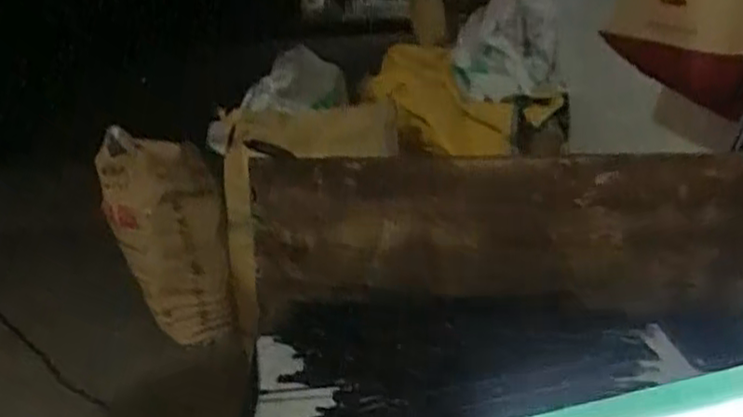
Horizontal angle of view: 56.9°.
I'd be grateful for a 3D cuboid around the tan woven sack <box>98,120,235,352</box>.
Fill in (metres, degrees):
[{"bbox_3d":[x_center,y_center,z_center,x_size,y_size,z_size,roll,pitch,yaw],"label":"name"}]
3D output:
[{"bbox_3d":[-0.509,0.091,1.692,0.356,0.499,0.130,17,29,39],"label":"tan woven sack"}]

